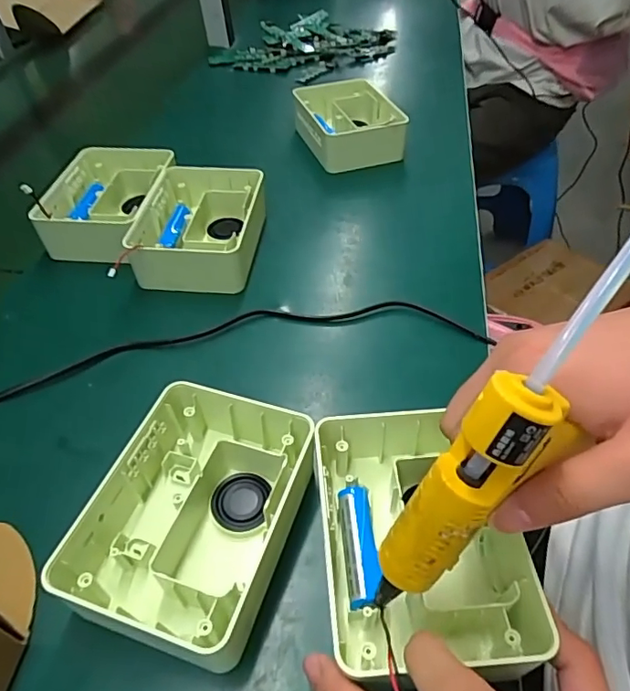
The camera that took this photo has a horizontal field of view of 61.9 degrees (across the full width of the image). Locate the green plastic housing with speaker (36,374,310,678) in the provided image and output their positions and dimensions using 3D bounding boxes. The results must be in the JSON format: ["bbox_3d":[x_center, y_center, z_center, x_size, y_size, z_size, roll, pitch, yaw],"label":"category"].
[{"bbox_3d":[-0.067,0.097,0.314,0.110,0.047,0.143,13,49,13],"label":"green plastic housing with speaker"}]

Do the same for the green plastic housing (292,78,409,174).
[{"bbox_3d":[0.041,-0.276,0.661,0.105,0.055,0.138,-13,48,-11],"label":"green plastic housing"}]

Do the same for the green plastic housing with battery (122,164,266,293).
[{"bbox_3d":[-0.110,-0.116,0.513,0.114,0.045,0.146,3,47,4],"label":"green plastic housing with battery"}]

